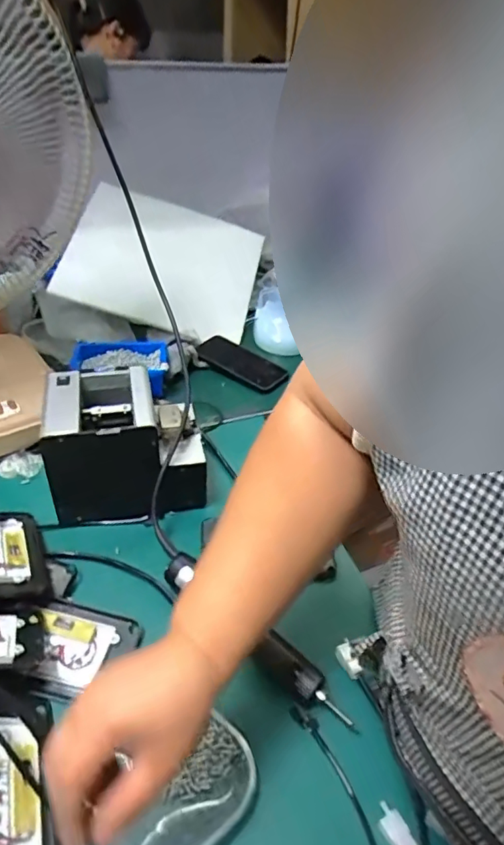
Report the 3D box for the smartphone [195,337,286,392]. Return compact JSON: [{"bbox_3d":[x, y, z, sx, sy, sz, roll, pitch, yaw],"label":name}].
[{"bbox_3d":[-0.023,-0.108,0.922,0.165,0.012,0.079,32,48,20],"label":"smartphone"}]

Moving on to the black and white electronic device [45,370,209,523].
[{"bbox_3d":[-0.159,0.027,0.643,0.179,0.139,0.139,-11,43,-18],"label":"black and white electronic device"}]

